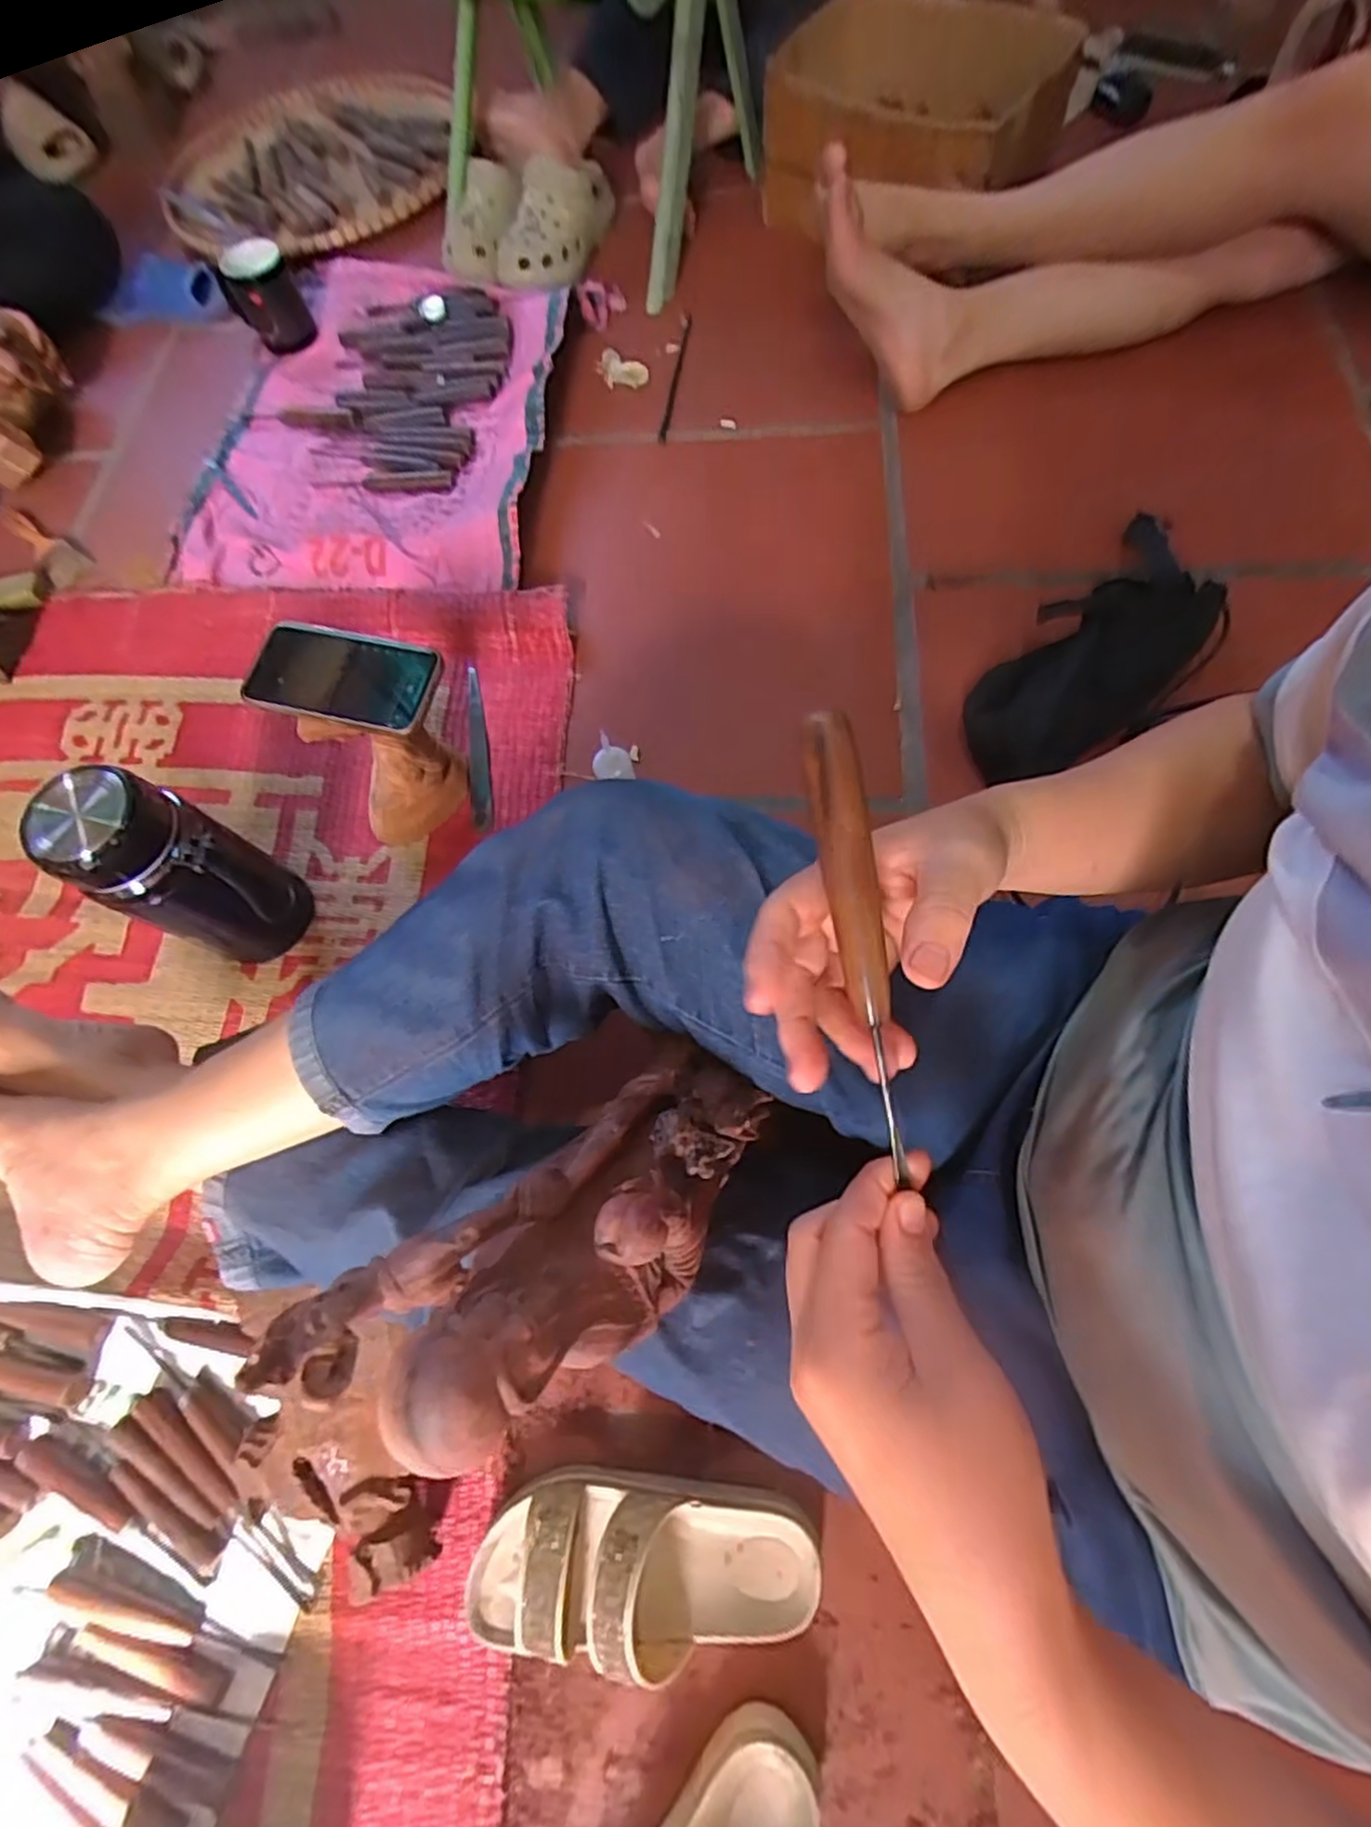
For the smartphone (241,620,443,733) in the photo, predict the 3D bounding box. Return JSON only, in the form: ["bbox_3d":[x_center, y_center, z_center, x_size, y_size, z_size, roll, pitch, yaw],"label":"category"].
[{"bbox_3d":[-0.267,-0.186,0.554,0.148,0.015,0.075,11,70,10],"label":"smartphone"}]

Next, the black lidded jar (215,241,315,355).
[{"bbox_3d":[-0.574,-0.842,0.961,0.093,0.096,0.082,41,78,19],"label":"black lidded jar"}]

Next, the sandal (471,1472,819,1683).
[{"bbox_3d":[-0.031,0.424,0.460,0.225,0.077,0.088,-4,68,5],"label":"sandal"}]

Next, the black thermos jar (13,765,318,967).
[{"bbox_3d":[-0.398,-0.029,0.580,0.082,0.213,0.096,32,74,14],"label":"black thermos jar"}]

